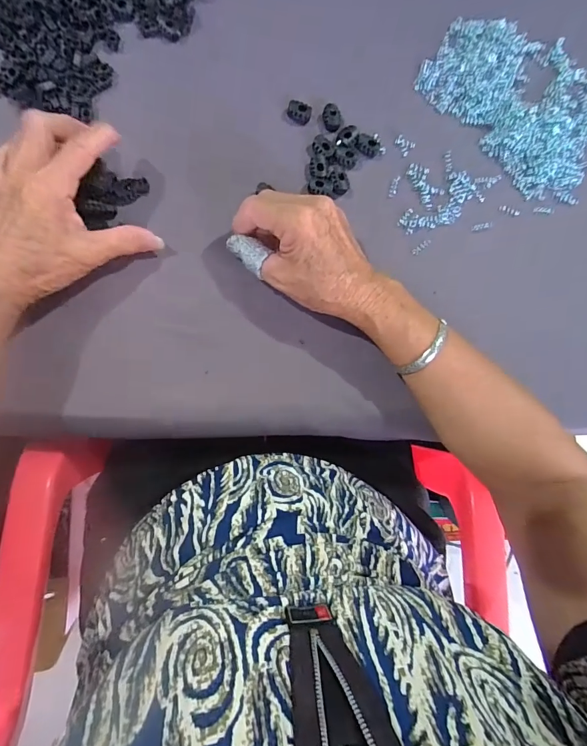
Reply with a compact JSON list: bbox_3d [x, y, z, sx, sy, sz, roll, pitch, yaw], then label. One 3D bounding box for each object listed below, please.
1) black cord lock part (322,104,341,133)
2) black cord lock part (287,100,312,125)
[{"bbox_3d":[0.035,-0.237,0.365,0.016,0.008,0.023,-4,83,-10],"label":"black cord lock part"},{"bbox_3d":[0.005,-0.238,0.360,0.021,0.012,0.013,16,80,-7],"label":"black cord lock part"}]

